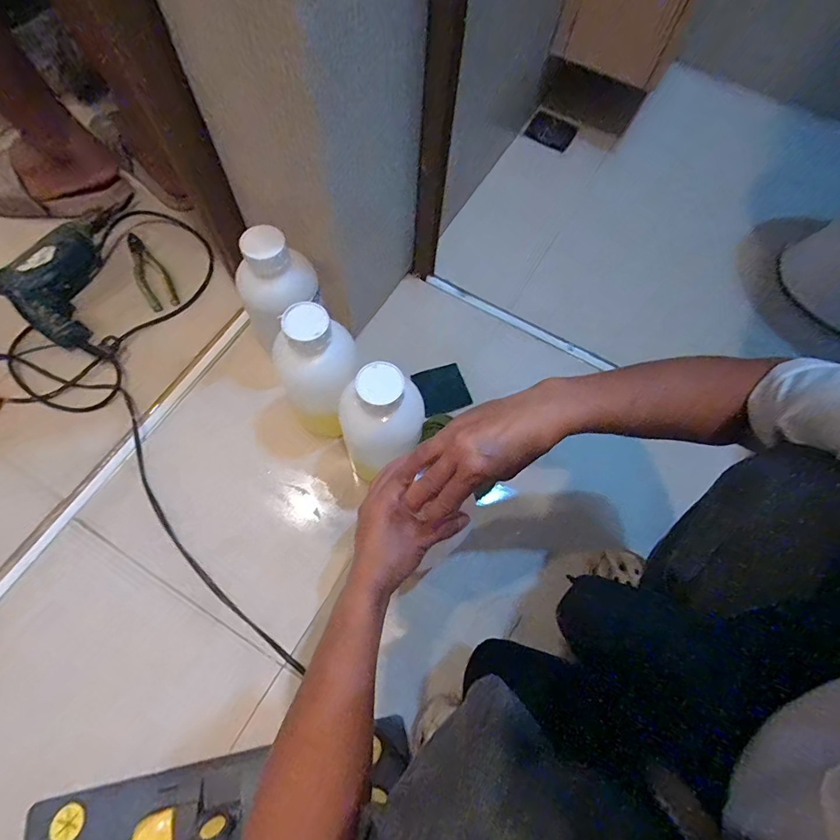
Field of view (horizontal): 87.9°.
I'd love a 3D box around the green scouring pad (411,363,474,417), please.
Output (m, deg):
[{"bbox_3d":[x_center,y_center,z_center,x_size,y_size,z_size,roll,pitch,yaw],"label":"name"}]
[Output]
[{"bbox_3d":[0.035,-0.047,0.672,0.071,0.005,0.072,-21,86,-3],"label":"green scouring pad"}]

